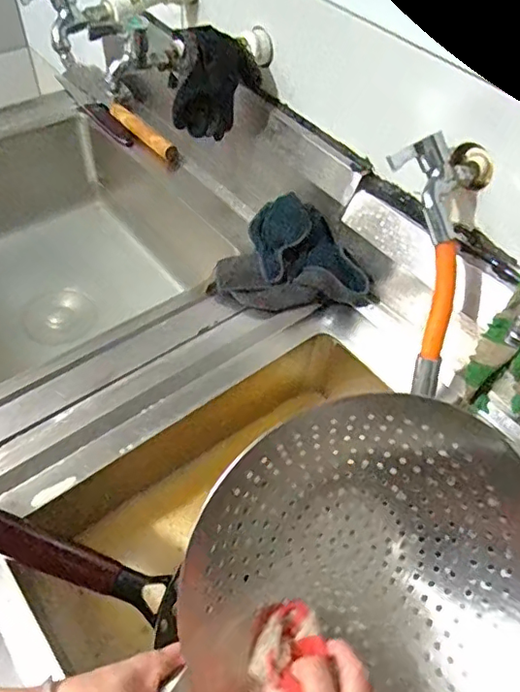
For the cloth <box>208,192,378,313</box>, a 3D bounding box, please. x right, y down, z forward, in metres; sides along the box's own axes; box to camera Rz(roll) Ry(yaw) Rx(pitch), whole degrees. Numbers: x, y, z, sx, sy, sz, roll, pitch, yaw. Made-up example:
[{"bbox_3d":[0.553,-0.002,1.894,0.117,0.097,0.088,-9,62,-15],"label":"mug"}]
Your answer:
[{"bbox_3d":[0.053,-0.109,0.692,0.196,0.062,0.149,15,52,7],"label":"cloth"}]

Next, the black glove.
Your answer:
[{"bbox_3d":[-0.064,-0.360,0.757,0.121,0.127,0.039,-15,54,-16],"label":"black glove"}]

